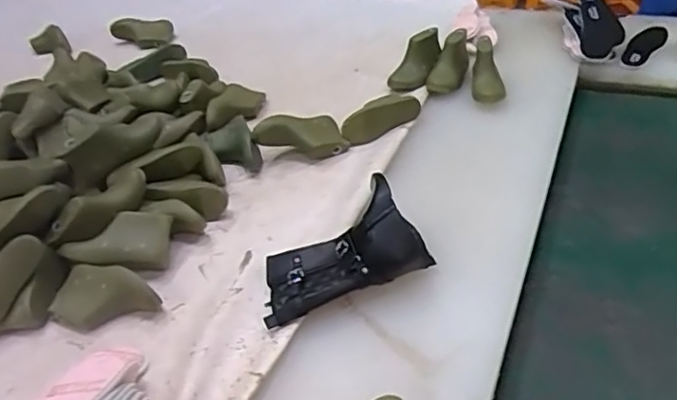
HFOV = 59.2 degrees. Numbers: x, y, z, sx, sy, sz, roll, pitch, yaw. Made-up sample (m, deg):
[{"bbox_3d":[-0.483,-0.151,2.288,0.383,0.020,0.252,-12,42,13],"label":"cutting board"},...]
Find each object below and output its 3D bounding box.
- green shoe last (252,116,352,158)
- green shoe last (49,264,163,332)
[{"bbox_3d":[-0.060,-0.106,0.963,0.154,0.051,0.066,4,36,-18],"label":"green shoe last"},{"bbox_3d":[-0.295,0.127,0.753,0.129,0.051,0.064,6,42,18],"label":"green shoe last"}]

